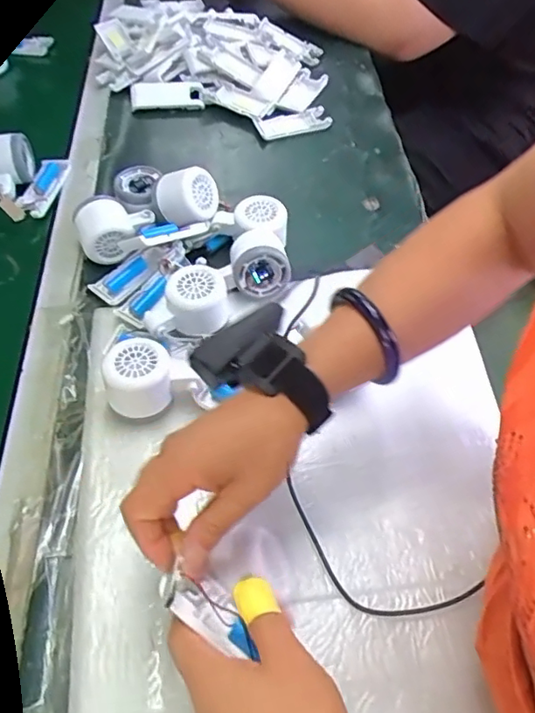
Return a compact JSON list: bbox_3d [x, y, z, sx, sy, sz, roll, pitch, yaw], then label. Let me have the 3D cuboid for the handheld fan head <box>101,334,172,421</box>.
[{"bbox_3d":[-0.114,0.022,0.509,0.055,0.051,0.057,-11,55,-8],"label":"handheld fan head"}]

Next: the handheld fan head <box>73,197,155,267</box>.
[{"bbox_3d":[-0.166,-0.139,0.632,0.084,0.046,0.069,-16,55,-11],"label":"handheld fan head"}]

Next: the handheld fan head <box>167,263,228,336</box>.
[{"bbox_3d":[-0.068,-0.051,0.562,0.055,0.048,0.057,0,54,0],"label":"handheld fan head"}]

